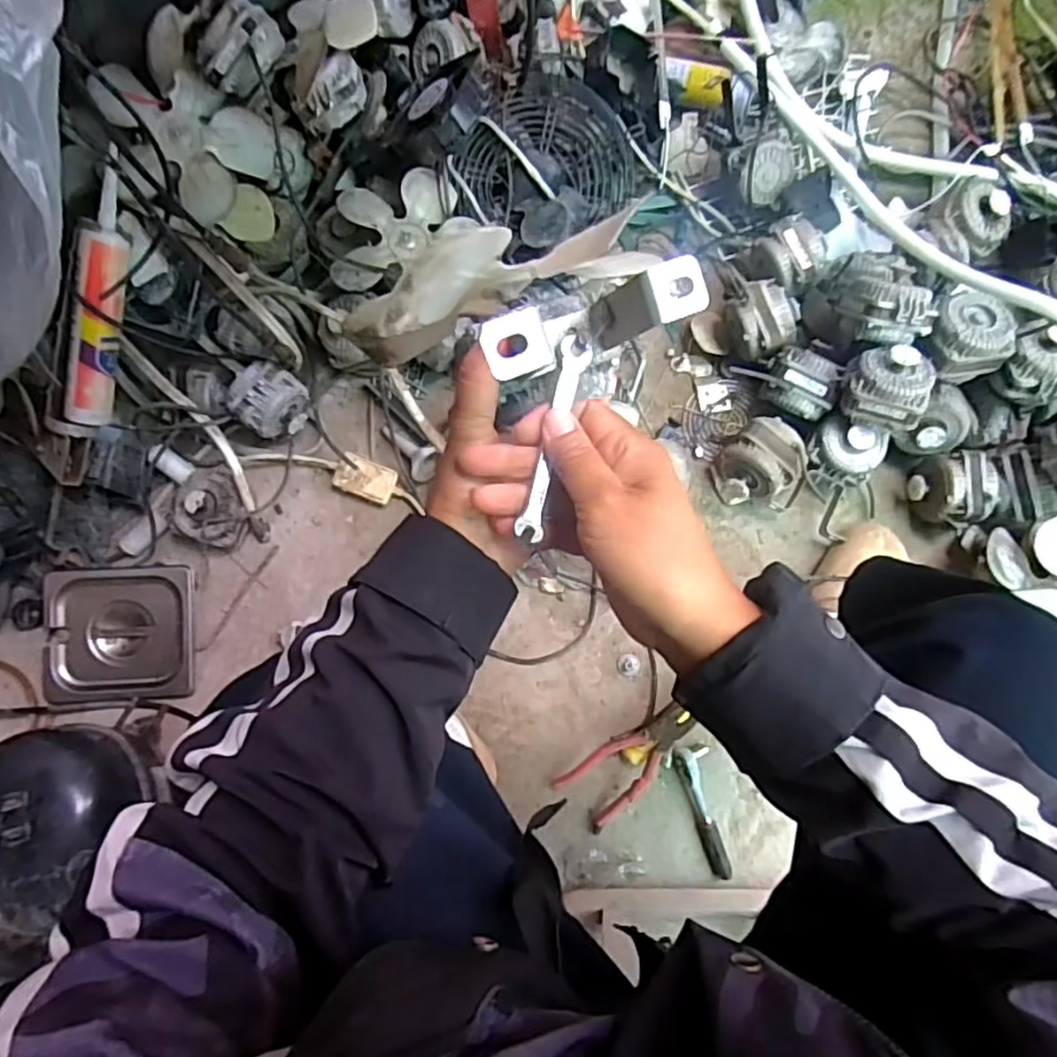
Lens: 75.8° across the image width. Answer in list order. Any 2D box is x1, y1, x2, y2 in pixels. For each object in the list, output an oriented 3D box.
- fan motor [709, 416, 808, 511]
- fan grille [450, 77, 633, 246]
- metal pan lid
[{"bbox_3d":[0.284,-0.071,0.821,0.093,0.094,0.101,-44,81,-5],"label":"fan motor"},{"bbox_3d":[0.030,-0.451,0.847,0.197,0.053,0.206,36,85,-1],"label":"fan grille"},{"bbox_3d":[-0.500,0.127,0.821,0.171,0.024,0.159,-2,80,2],"label":"metal pan lid"}]

